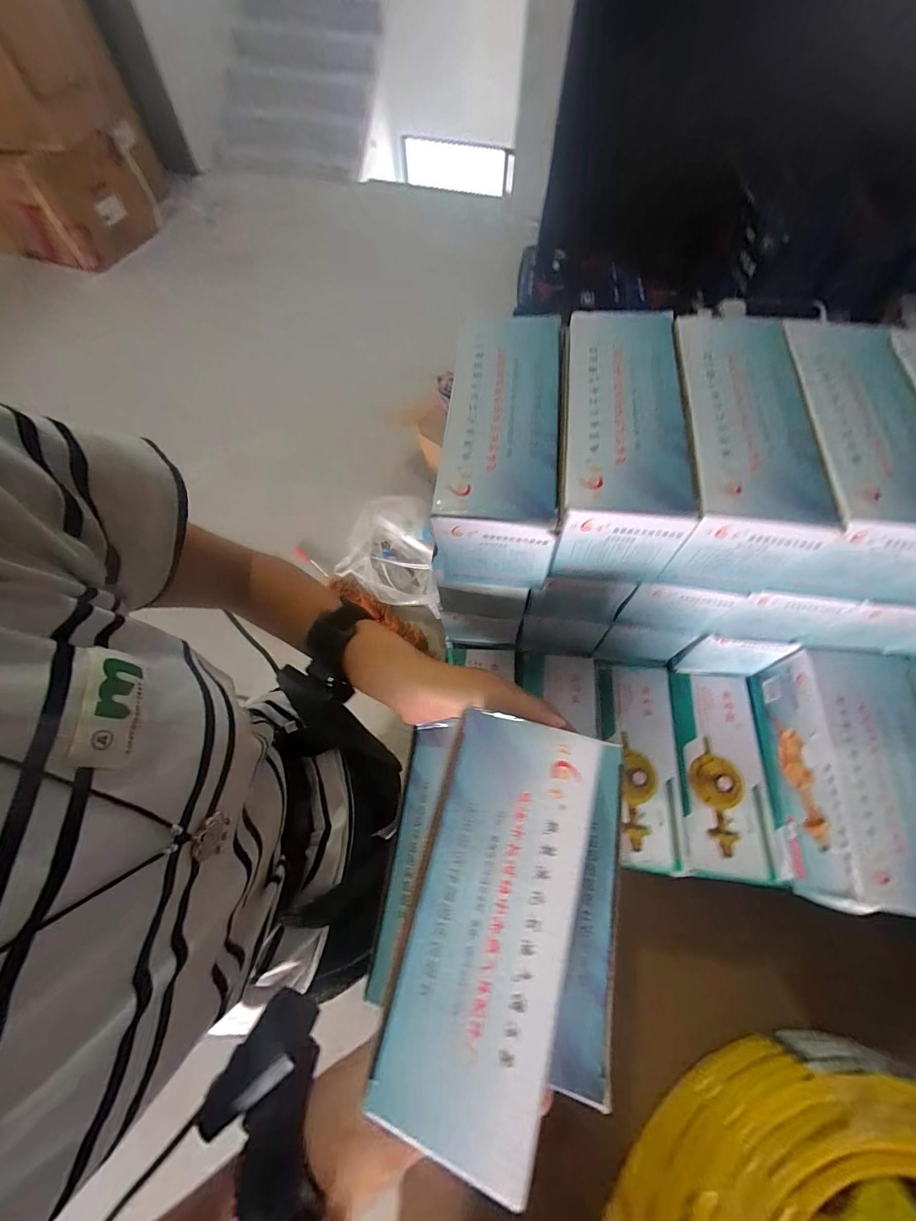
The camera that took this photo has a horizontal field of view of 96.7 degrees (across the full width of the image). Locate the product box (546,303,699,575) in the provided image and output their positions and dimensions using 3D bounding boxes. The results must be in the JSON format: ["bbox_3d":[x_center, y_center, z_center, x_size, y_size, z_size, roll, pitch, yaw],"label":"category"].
[{"bbox_3d":[0.109,-0.122,0.297,0.080,0.078,0.189,7,63,2],"label":"product box"}]

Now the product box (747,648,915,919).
[{"bbox_3d":[0.322,0.137,0.339,0.080,0.086,0.186,8,63,3],"label":"product box"}]

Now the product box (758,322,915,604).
[{"bbox_3d":[0.260,-0.106,0.288,0.082,0.077,0.179,5,63,1],"label":"product box"}]

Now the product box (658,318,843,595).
[{"bbox_3d":[0.186,-0.116,0.292,0.082,0.074,0.188,7,63,2],"label":"product box"}]

